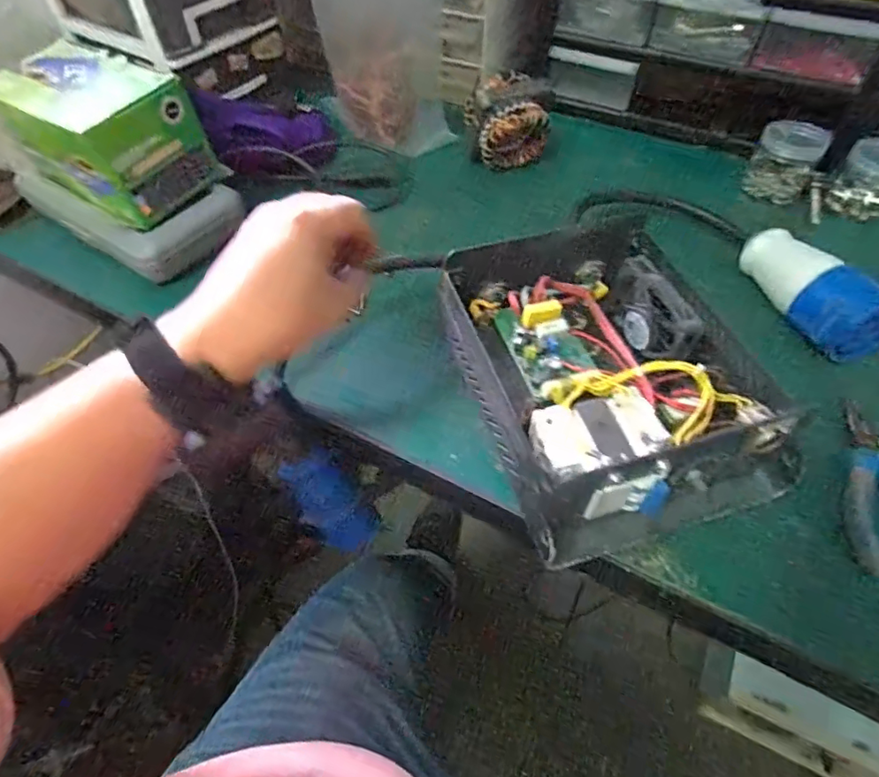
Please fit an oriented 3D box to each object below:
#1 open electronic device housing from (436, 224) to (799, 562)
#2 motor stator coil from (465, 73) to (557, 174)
[{"bbox_3d":[0.120,-0.008,0.381,0.178,0.089,0.212,-14,54,-10],"label":"open electronic device housing"},{"bbox_3d":[0.078,-0.304,0.603,0.082,0.083,0.062,-22,56,-15],"label":"motor stator coil"}]

